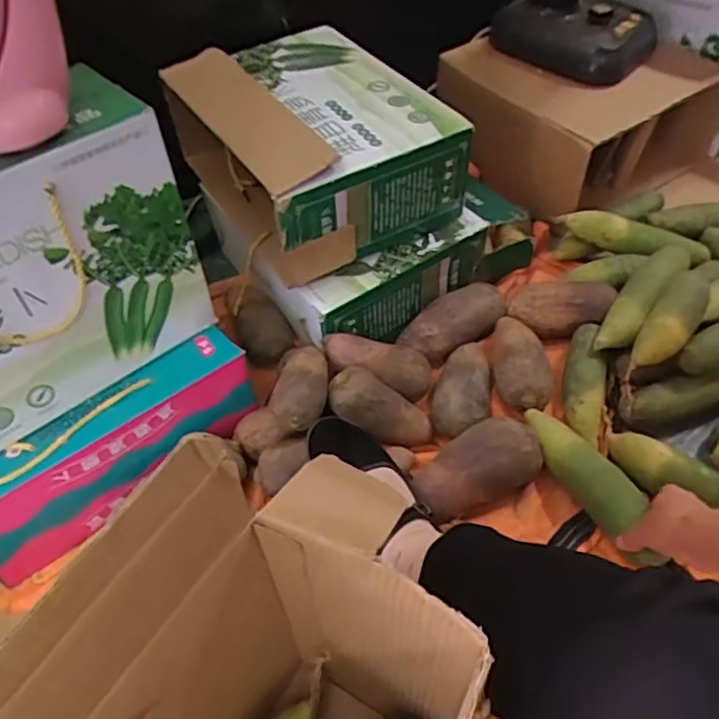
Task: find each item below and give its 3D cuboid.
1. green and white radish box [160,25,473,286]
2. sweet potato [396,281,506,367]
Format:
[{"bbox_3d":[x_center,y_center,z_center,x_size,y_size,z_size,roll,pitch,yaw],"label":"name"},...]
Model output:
[{"bbox_3d":[-0.064,-0.287,0.851,0.270,0.174,0.352,-29,54,-19],"label":"green and white radish box"},{"bbox_3d":[0.130,-0.051,0.859,0.160,0.061,0.068,-24,53,-16],"label":"sweet potato"}]

